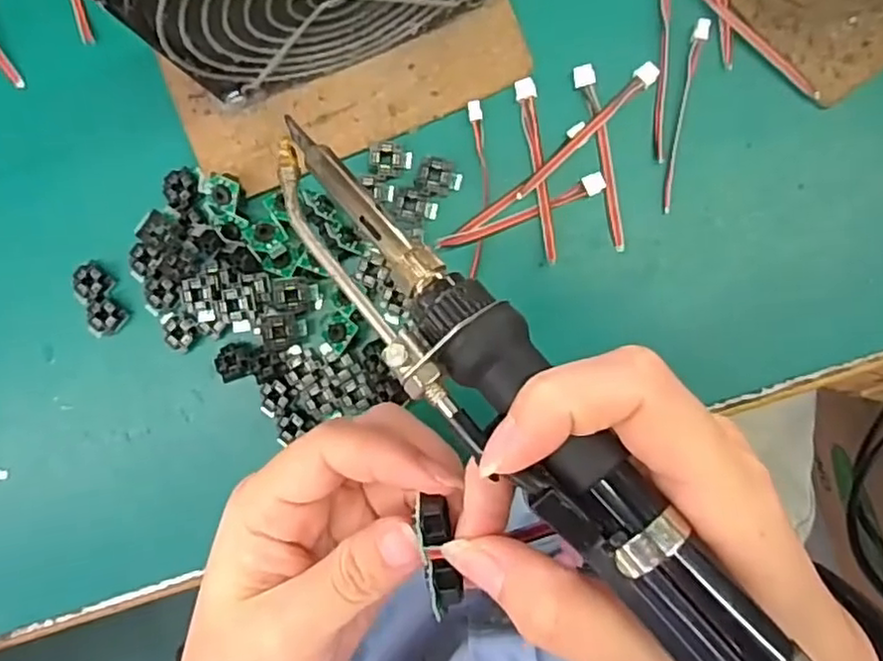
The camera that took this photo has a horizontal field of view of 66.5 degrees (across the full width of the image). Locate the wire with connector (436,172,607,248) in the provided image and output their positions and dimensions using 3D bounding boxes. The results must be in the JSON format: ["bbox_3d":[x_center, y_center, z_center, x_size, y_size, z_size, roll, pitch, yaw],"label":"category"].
[{"bbox_3d":[0.033,-0.048,0.279,0.071,0.005,0.007,-22,92,5],"label":"wire with connector"}]

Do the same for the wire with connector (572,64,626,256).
[{"bbox_3d":[0.066,-0.071,0.277,0.009,0.007,0.075,-11,93,5],"label":"wire with connector"}]

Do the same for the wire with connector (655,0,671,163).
[{"bbox_3d":[0.089,-0.107,0.271,0.005,0.005,0.075,0,94,4],"label":"wire with connector"}]

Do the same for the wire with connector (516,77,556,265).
[{"bbox_3d":[0.040,-0.066,0.277,0.008,0.004,0.076,-10,93,5],"label":"wire with connector"}]

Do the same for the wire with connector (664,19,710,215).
[{"bbox_3d":[0.098,-0.086,0.271,0.006,0.005,0.076,10,94,3],"label":"wire with connector"}]

